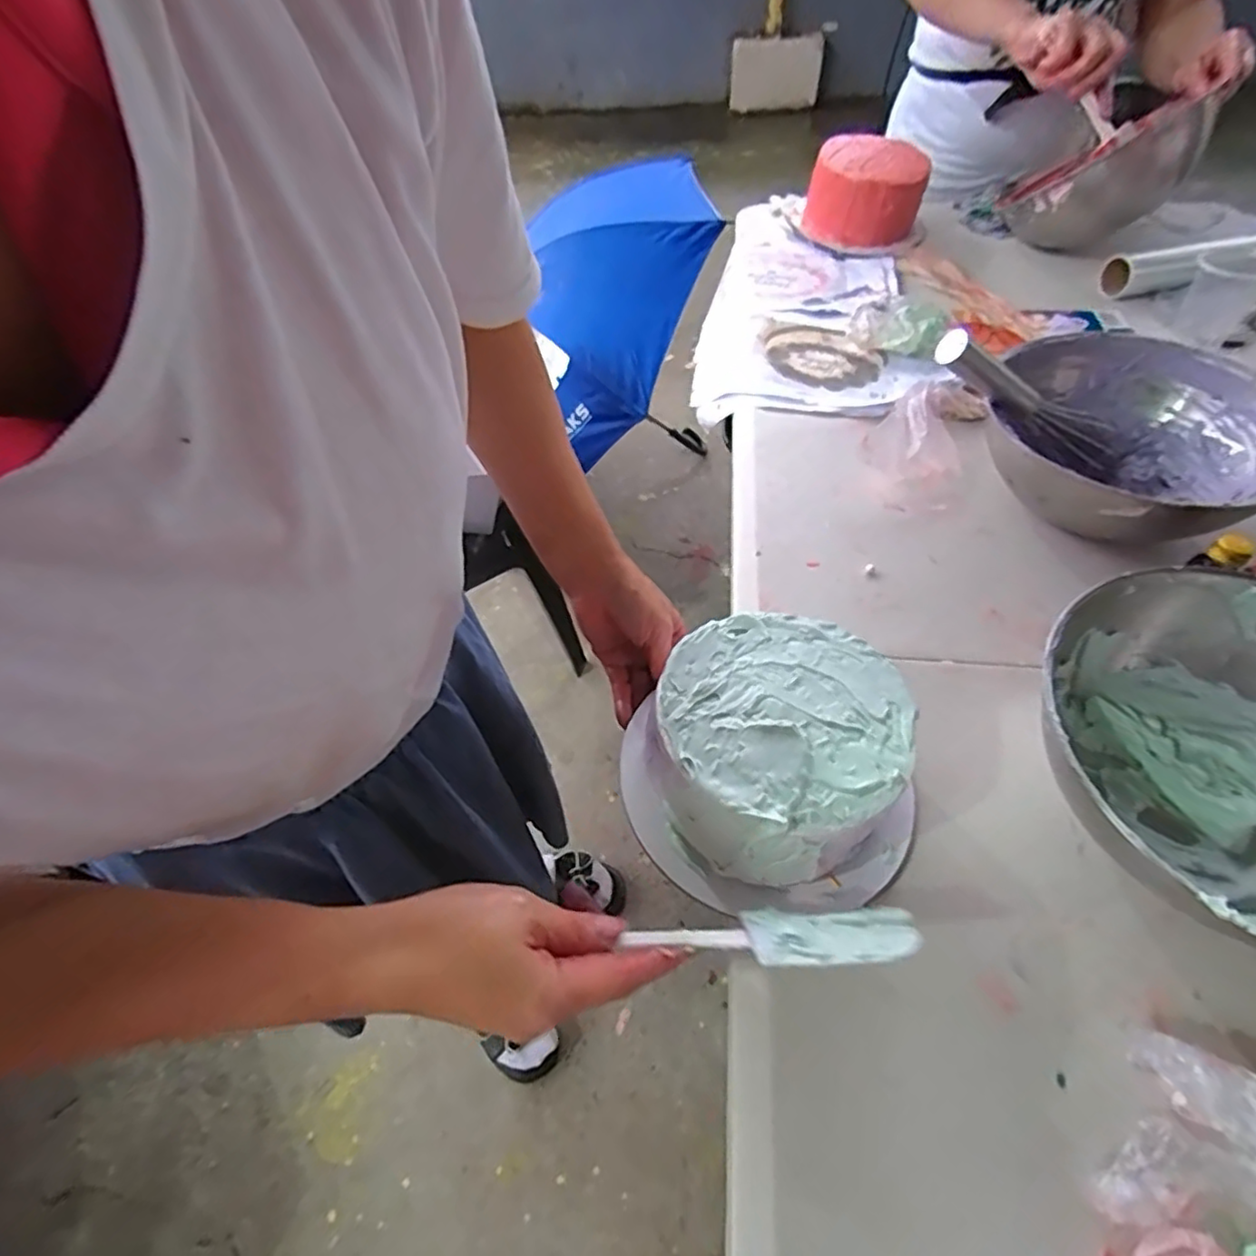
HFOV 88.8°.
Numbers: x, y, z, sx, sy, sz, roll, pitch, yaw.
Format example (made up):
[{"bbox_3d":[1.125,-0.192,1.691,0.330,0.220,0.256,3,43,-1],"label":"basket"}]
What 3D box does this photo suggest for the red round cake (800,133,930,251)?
[{"bbox_3d":[0.342,-0.630,0.930,0.157,0.100,0.125,14,55,14],"label":"red round cake"}]

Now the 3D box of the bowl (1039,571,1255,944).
[{"bbox_3d":[0.380,0.083,0.392,0.218,0.094,0.215,-2,53,2],"label":"bowl"}]

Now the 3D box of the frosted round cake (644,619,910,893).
[{"bbox_3d":[0.091,0.068,0.395,0.140,0.065,0.148,-2,53,3],"label":"frosted round cake"}]

